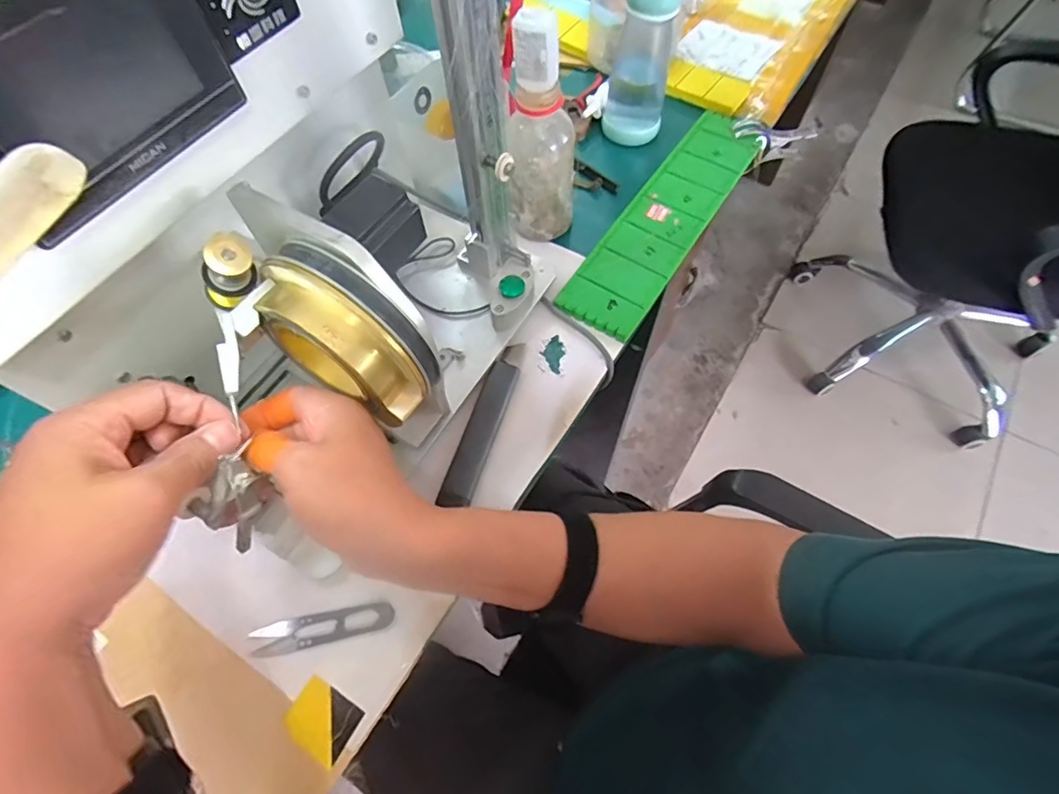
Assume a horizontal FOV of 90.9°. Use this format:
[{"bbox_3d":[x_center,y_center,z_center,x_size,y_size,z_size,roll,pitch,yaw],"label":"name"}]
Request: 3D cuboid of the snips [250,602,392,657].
[{"bbox_3d":[-0.150,0.169,0.383,0.100,0.005,0.022,-12,63,-5],"label":"snips"}]

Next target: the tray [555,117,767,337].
[{"bbox_3d":[0.148,-0.197,0.561,0.082,0.011,0.326,31,70,16],"label":"tray"}]

